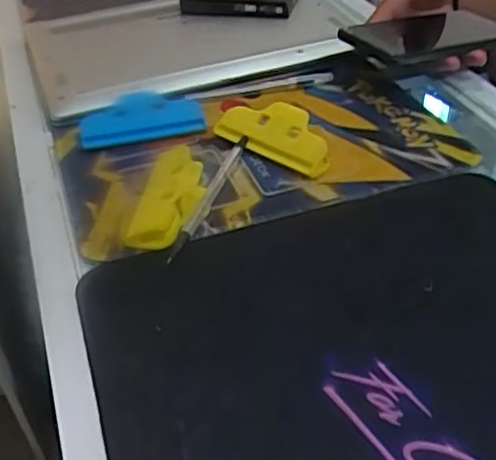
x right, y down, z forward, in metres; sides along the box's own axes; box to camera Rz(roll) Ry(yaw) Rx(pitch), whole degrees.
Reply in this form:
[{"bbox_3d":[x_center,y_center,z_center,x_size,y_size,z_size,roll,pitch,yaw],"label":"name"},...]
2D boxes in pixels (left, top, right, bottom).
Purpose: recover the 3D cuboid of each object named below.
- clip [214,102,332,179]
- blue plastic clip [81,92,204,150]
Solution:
[{"bbox_3d":[0.022,-0.078,0.518,0.106,0.028,0.041,29,49,34],"label":"clip"},{"bbox_3d":[-0.087,-0.091,0.525,0.098,0.028,0.037,-11,39,-9],"label":"blue plastic clip"}]

